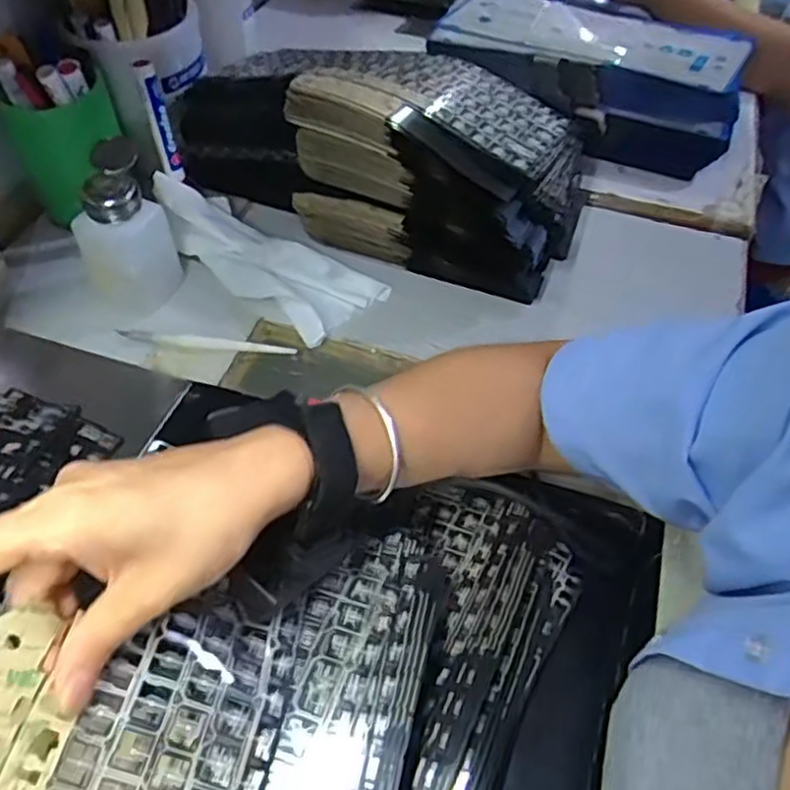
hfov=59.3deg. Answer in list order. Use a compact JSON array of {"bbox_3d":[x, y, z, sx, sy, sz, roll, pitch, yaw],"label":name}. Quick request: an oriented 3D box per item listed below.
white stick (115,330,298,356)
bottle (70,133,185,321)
[{"bbox_3d":[-0.149,-0.042,0.549,0.140,0.004,0.012,7,51,3],"label":"white stick"},{"bbox_3d":[-0.210,-0.128,0.542,0.065,0.106,0.066,38,59,25],"label":"bottle"}]

